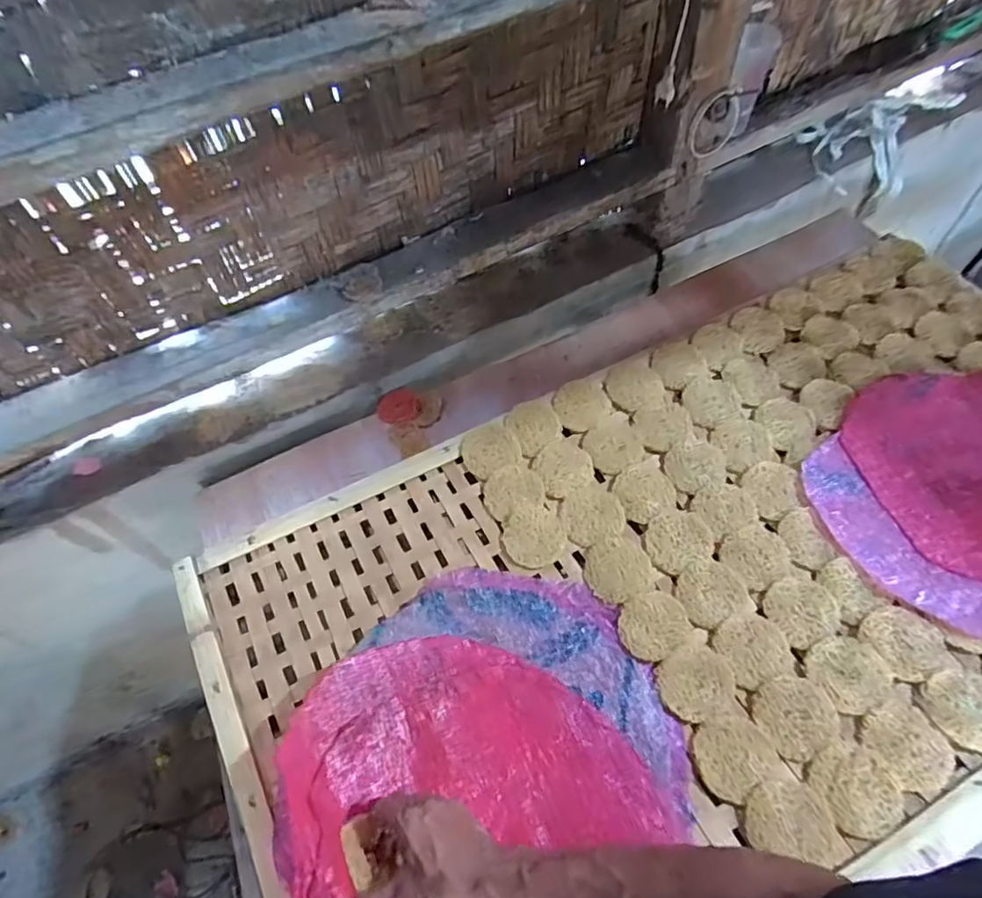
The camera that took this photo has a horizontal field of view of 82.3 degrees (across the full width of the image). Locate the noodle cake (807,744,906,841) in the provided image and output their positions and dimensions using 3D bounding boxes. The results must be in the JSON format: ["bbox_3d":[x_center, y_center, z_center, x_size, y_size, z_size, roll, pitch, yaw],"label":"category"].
[{"bbox_3d":[0.354,0.333,0.548,0.069,0.020,0.077,-31,63,-13],"label":"noodle cake"}]

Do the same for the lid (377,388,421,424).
[{"bbox_3d":[-0.143,-0.066,0.871,0.064,0.012,0.069,-2,59,3],"label":"lid"}]

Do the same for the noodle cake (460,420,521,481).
[{"bbox_3d":[0.000,0.000,0.766,0.075,0.016,0.068,-25,62,-10],"label":"noodle cake"}]

